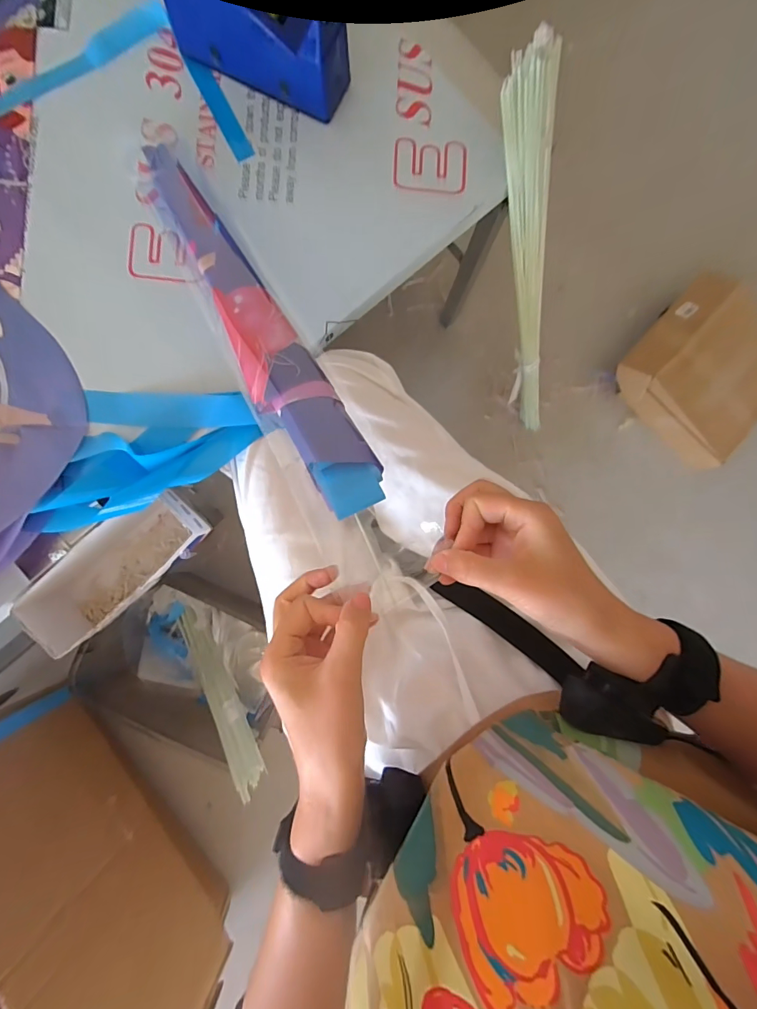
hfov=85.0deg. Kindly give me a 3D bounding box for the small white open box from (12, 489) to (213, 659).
[{"bbox_3d":[-0.338,0.079,0.536,0.225,0.105,0.102,-41,89,-4],"label":"small white open box"}]

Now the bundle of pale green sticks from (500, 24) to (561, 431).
[{"bbox_3d":[0.258,-0.337,0.715,0.061,0.676,0.040,-41,57,-5],"label":"bundle of pale green sticks"}]

